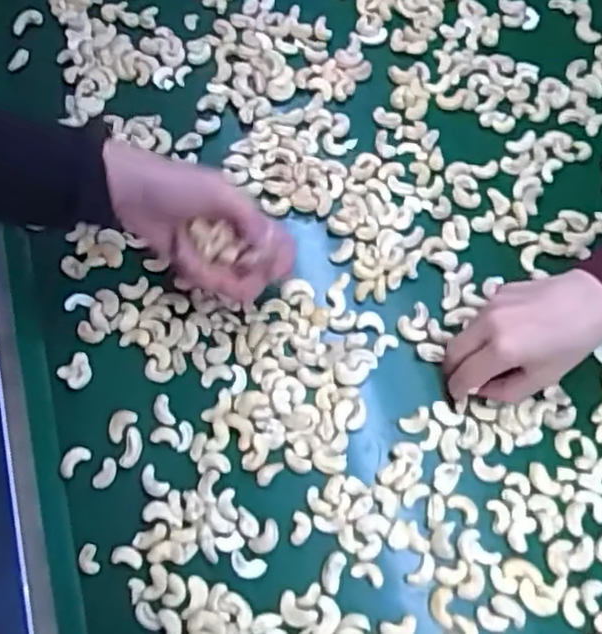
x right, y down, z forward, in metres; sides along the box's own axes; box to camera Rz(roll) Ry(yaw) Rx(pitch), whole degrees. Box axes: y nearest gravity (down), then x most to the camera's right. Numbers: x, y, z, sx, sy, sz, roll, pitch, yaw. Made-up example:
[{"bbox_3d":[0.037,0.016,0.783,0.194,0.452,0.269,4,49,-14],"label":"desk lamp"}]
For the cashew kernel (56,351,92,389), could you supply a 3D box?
[{"bbox_3d":[-0.171,0.042,0.530,0.024,0.007,0.023,-39,74,-15],"label":"cashew kernel"}]

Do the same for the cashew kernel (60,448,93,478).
[{"bbox_3d":[-0.166,0.105,0.509,0.015,0.005,0.025,41,73,14],"label":"cashew kernel"}]

